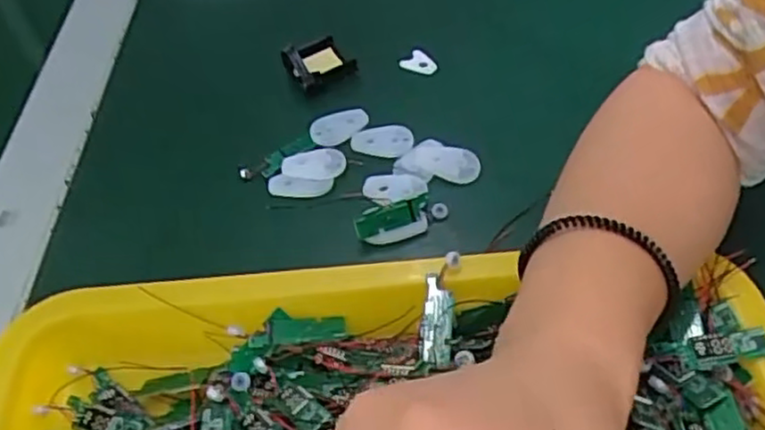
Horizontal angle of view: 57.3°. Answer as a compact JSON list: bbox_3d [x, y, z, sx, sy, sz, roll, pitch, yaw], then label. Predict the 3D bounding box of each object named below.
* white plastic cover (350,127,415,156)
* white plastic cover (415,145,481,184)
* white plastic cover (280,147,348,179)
[{"bbox_3d":[0.000,-0.043,0.406,0.036,0.007,0.017,3,51,8],"label":"white plastic cover"},{"bbox_3d":[0.036,-0.029,0.391,0.035,0.004,0.021,10,53,13],"label":"white plastic cover"},{"bbox_3d":[-0.039,-0.028,0.395,0.036,0.008,0.019,-8,51,-1],"label":"white plastic cover"}]

